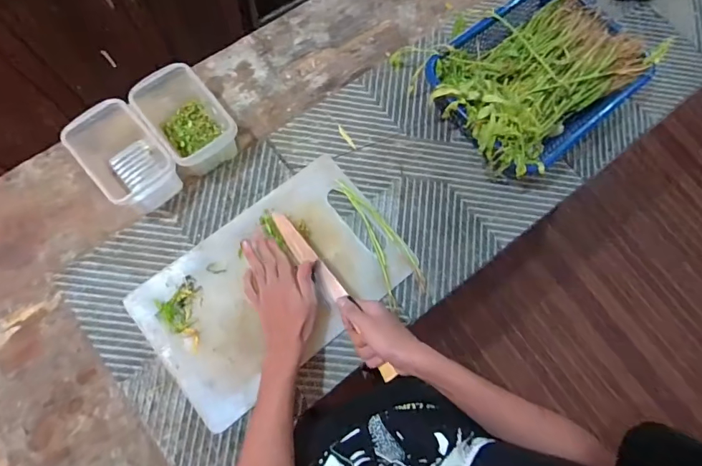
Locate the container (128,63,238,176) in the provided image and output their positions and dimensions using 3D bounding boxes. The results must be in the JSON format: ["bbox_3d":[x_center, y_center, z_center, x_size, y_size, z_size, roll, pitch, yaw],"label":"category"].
[{"bbox_3d":[-0.268,-0.184,0.693,0.103,0.093,0.177,-38,80,-11],"label":"container"}]

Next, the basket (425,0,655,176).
[{"bbox_3d":[0.308,-0.261,0.732,0.332,0.110,0.255,-40,80,-11],"label":"basket"}]

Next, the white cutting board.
[{"bbox_3d":[-0.118,0.074,0.669,0.398,0.020,0.244,-39,80,-11],"label":"white cutting board"}]

